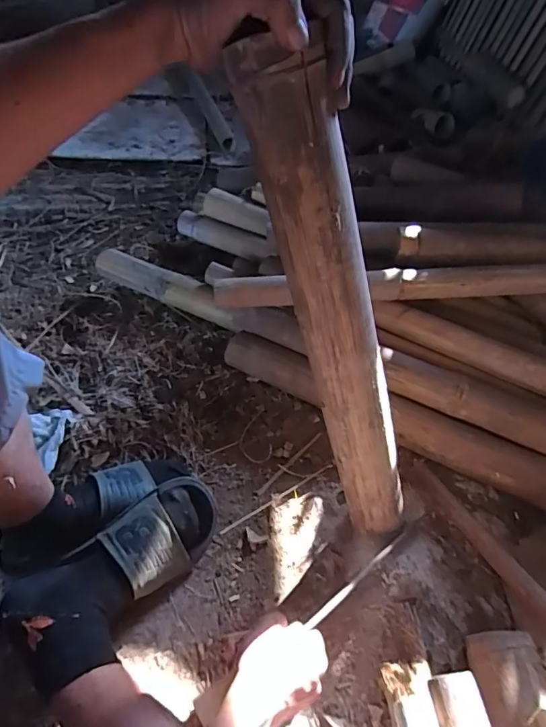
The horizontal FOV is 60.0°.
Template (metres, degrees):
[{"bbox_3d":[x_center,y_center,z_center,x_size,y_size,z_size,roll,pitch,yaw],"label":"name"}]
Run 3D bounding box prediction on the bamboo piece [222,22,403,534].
[{"bbox_3d":[0.074,-0.010,0.498,0.056,0.565,0.062,14,45,39],"label":"bamboo piece"}]

